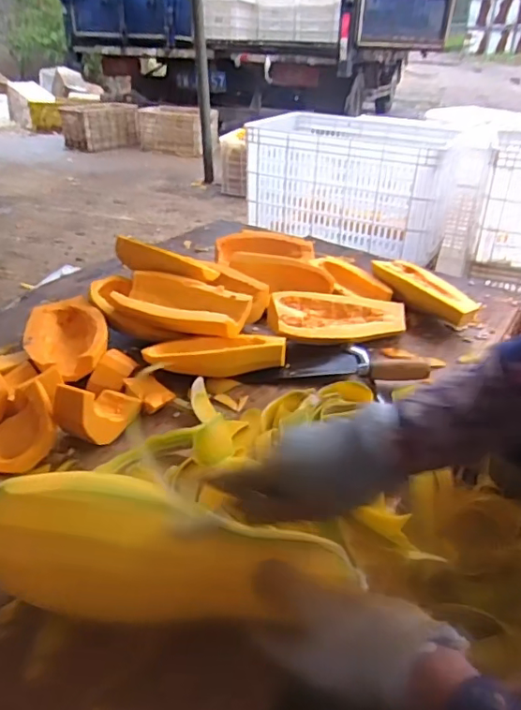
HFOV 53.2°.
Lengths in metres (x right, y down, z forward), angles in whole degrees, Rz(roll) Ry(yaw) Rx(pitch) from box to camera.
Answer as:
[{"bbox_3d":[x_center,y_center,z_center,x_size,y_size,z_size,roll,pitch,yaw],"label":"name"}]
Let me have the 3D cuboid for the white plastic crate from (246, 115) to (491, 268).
[{"bbox_3d":[0.269,-0.491,1.455,0.520,0.283,0.379,16,36,24],"label":"white plastic crate"}]

